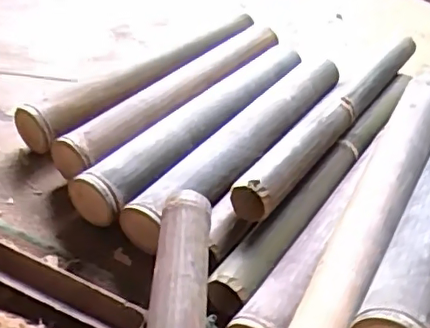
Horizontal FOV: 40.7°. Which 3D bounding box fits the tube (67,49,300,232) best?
[{"bbox_3d":[-0.006,-0.071,0.967,0.095,0.070,0.564,27,42,25],"label":"tube"}]

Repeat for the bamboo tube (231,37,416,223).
[{"bbox_3d":[0.210,-0.093,0.966,0.065,0.053,0.622,26,42,24],"label":"bamboo tube"}]

